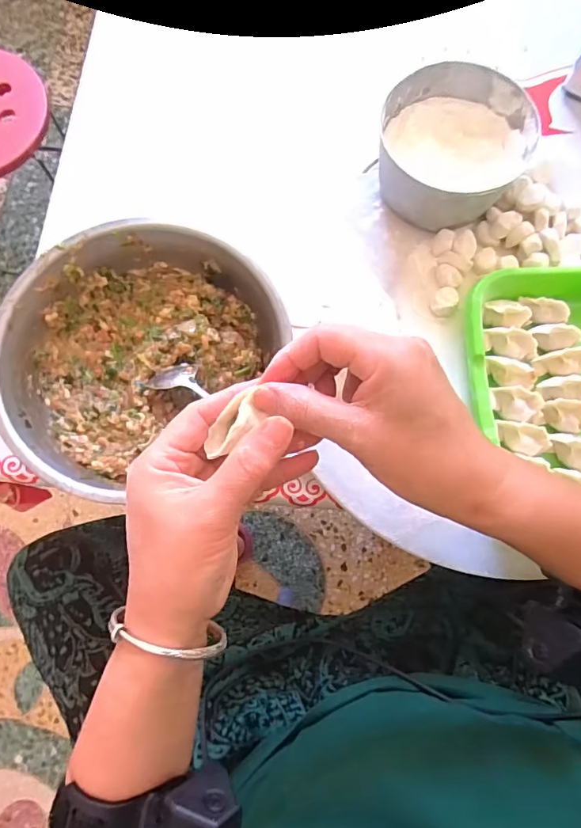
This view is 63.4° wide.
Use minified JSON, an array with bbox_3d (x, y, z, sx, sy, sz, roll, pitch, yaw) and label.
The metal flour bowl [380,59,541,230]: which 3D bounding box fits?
[{"bbox_3d":[0.157,-0.256,0.455,0.134,0.055,0.138,2,76,0],"label":"metal flour bowl"}]

